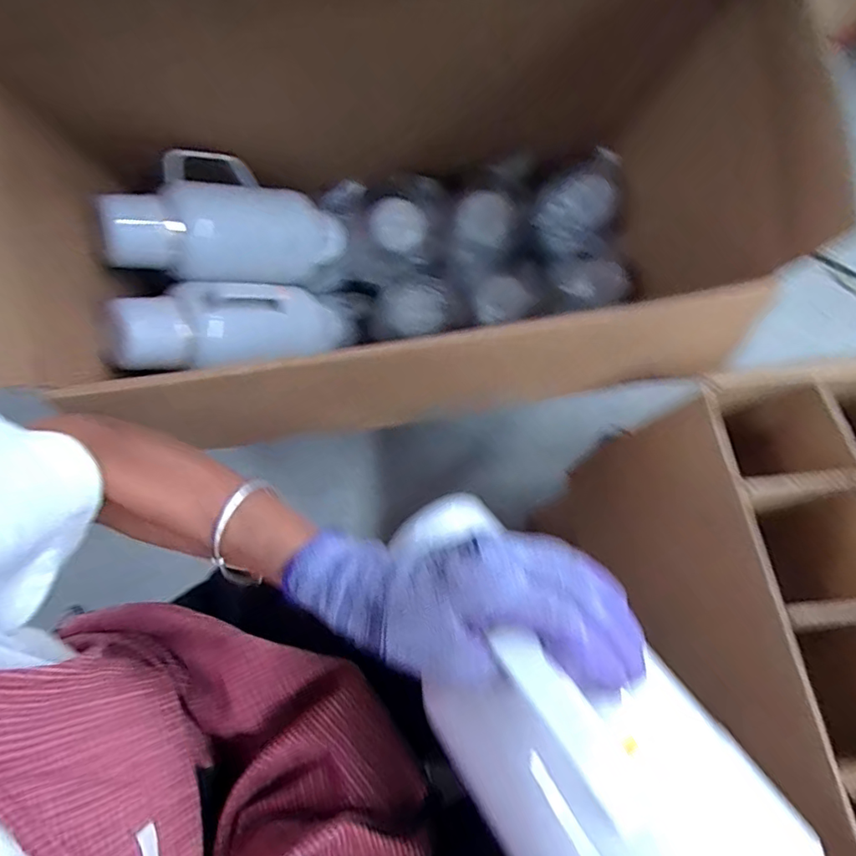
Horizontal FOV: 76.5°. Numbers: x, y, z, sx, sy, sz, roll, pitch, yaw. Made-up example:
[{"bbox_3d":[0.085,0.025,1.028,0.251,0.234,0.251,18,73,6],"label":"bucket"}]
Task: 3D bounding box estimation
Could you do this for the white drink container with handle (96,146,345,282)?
[{"bbox_3d":[-0.235,-0.254,0.667,0.304,0.118,0.090,-15,61,-43],"label":"white drink container with handle"}]

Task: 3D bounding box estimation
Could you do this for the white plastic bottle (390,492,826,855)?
[{"bbox_3d":[0.060,0.142,0.282,0.113,0.086,0.231,-31,69,-15],"label":"white plastic bottle"}]

